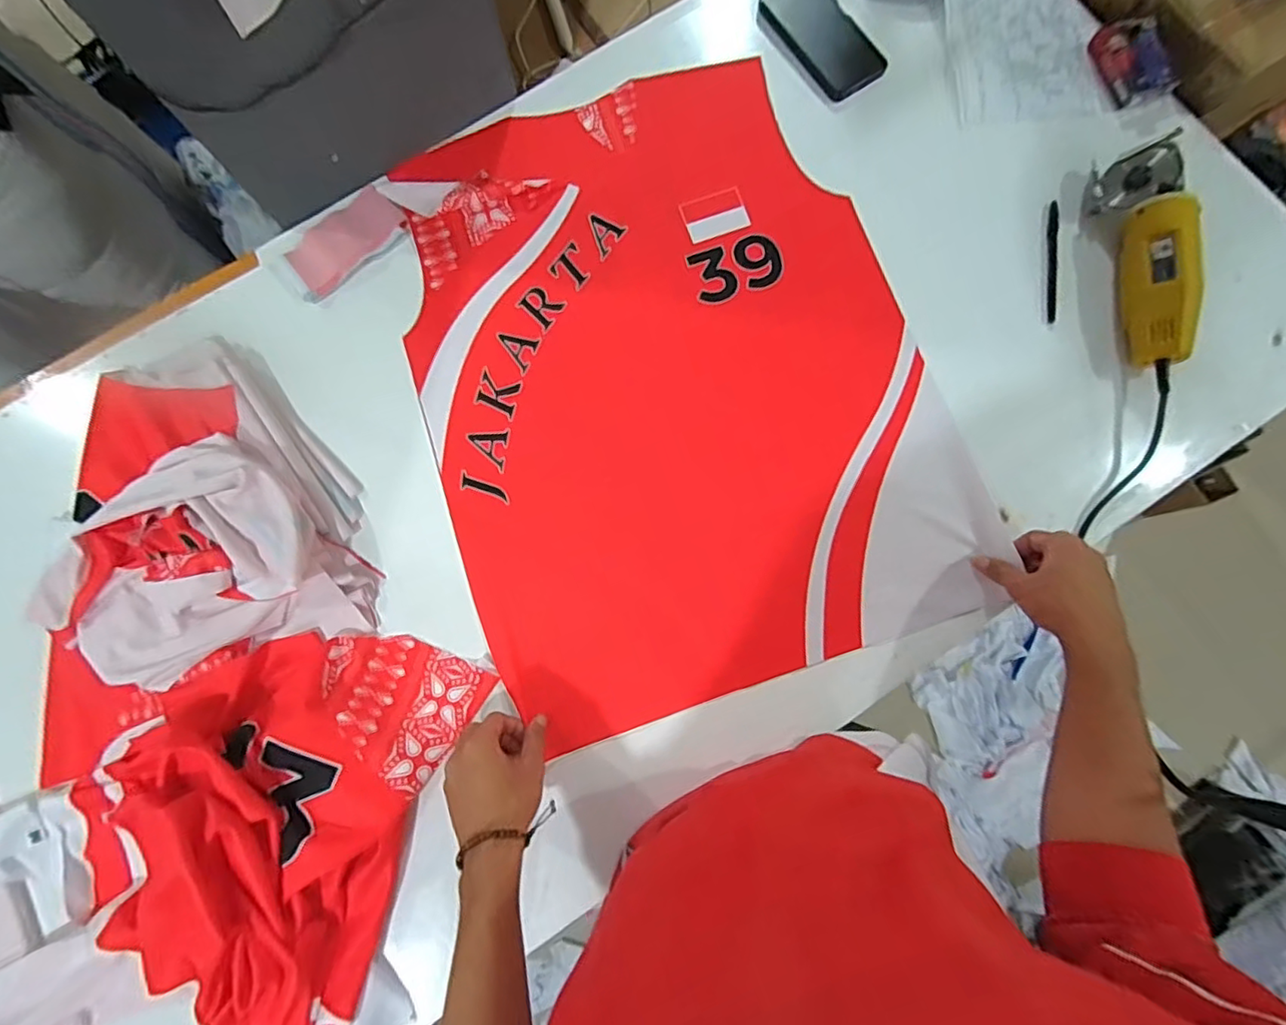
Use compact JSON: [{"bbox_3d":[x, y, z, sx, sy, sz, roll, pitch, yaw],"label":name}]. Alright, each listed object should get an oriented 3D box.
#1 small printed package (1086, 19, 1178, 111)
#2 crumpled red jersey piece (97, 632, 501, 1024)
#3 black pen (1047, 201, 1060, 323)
[{"bbox_3d":[0.584,-0.542,0.683,0.062,0.032,0.105,-18,79,-2],"label":"small printed package"},{"bbox_3d":[-0.343,0.262,0.526,0.289,0.070,0.340,21,80,5],"label":"crumpled red jersey piece"},{"bbox_3d":[0.470,-0.286,0.656,0.013,0.010,0.148,7,79,3],"label":"black pen"}]

